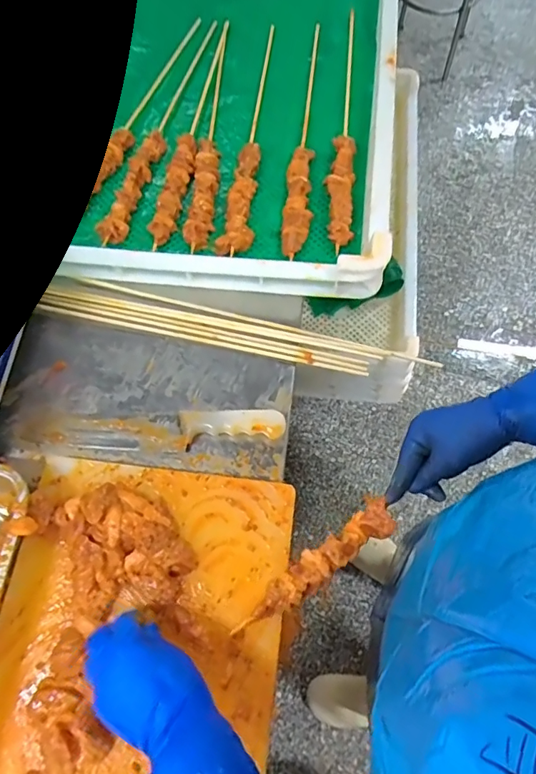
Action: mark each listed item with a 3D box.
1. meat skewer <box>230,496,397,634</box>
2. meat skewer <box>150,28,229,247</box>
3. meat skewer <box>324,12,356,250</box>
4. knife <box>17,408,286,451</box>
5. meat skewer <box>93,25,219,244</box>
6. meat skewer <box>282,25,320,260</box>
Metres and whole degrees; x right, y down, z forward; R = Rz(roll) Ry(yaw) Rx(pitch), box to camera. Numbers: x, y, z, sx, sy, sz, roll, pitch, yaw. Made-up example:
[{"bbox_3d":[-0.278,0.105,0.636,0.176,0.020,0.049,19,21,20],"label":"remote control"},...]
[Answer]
[{"bbox_3d":[0.046,0.171,0.462,0.176,0.016,0.034,-37,71,-7],"label":"meat skewer"},{"bbox_3d":[-0.110,-0.382,0.712,0.036,0.018,0.417,9,69,6],"label":"meat skewer"},{"bbox_3d":[0.107,-0.387,0.701,0.035,0.020,0.433,3,69,4],"label":"meat skewer"},{"bbox_3d":[-0.138,0.047,0.559,0.306,0.023,0.047,-2,69,2],"label":"knife"},{"bbox_3d":[-0.152,-0.389,0.716,0.039,0.020,0.432,16,70,9],"label":"meat skewer"},{"bbox_3d":[0.053,-0.366,0.698,0.036,0.016,0.422,4,69,4],"label":"meat skewer"}]

